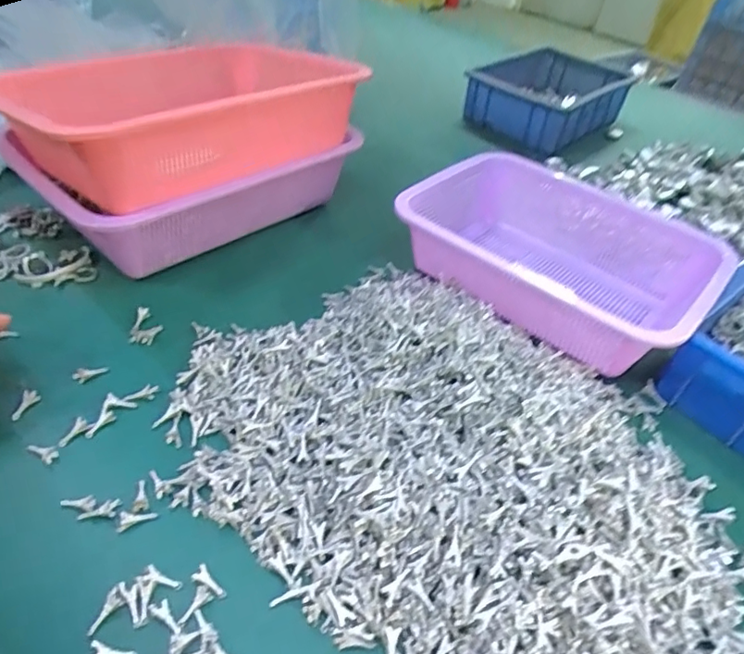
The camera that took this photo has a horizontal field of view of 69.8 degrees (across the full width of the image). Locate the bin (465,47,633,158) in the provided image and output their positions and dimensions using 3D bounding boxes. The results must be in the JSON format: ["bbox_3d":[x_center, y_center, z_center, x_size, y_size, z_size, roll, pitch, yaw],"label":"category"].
[{"bbox_3d":[0.287,-0.370,0.838,0.174,0.059,0.263,32,49,25],"label":"bin"}]

